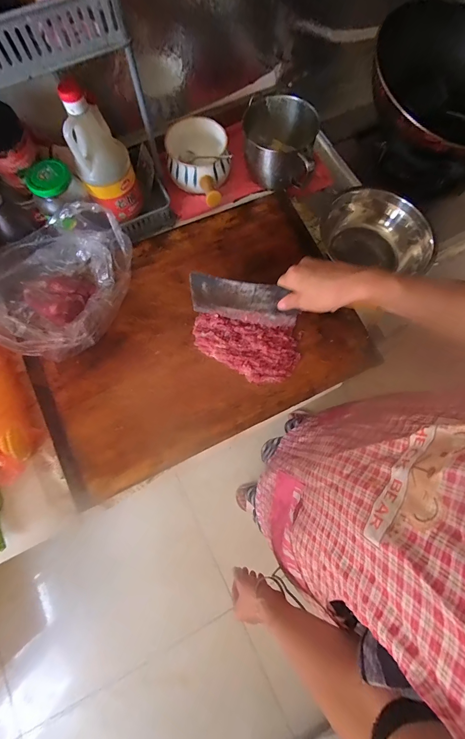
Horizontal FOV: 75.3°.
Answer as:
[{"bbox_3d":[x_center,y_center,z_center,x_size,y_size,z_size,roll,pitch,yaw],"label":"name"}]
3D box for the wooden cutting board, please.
[{"bbox_3d":[-0.063,-0.071,0.499,0.515,0.033,0.368,-26,79,-5],"label":"wooden cutting board"}]

